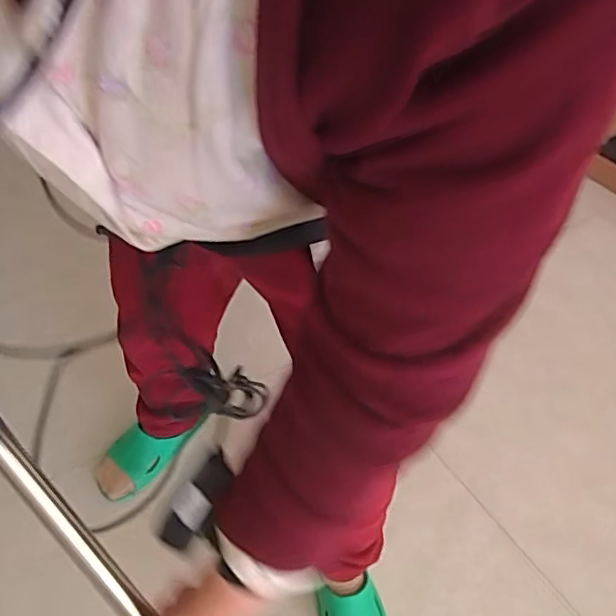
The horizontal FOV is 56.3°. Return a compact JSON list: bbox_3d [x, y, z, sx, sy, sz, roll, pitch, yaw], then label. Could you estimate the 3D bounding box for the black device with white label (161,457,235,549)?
[{"bbox_3d":[-0.078,0.138,0.396,0.030,0.070,0.018,36,8,30],"label":"black device with white label"}]

